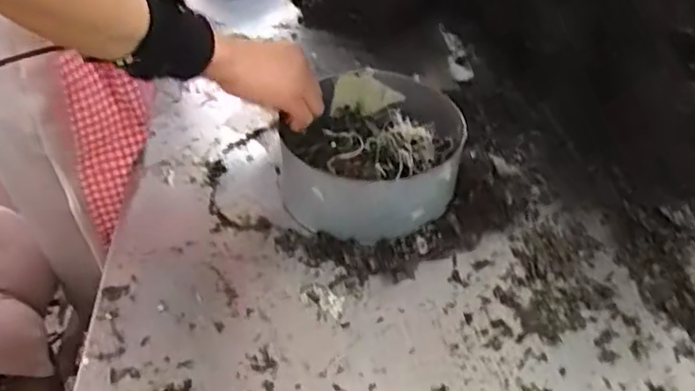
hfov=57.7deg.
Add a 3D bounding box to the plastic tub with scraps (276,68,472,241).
[{"bbox_3d":[0.023,-0.048,0.678,0.189,0.080,0.204,0,42,0],"label":"plastic tub with scraps"}]

